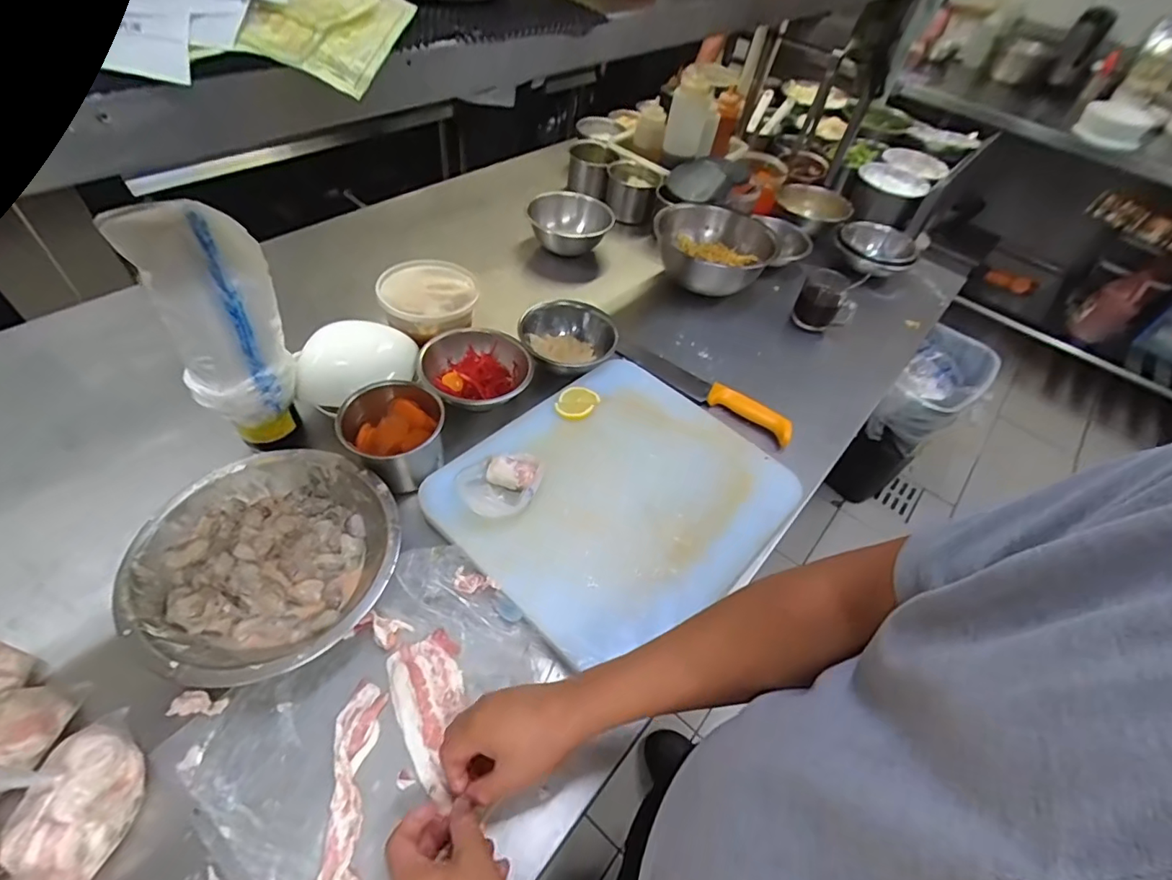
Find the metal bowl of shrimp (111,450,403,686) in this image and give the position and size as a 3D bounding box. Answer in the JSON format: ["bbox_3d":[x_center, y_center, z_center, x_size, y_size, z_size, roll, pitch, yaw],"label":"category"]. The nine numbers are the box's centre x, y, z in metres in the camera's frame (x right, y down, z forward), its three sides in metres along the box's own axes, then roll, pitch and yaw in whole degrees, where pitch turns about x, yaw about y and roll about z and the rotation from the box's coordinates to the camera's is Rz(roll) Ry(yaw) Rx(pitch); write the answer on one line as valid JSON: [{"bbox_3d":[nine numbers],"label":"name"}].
[{"bbox_3d":[-0.324,0.133,0.565,0.248,0.075,0.238,4,50,-5],"label":"metal bowl of shrimp"}]

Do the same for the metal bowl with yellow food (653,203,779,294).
[{"bbox_3d":[0.243,-0.368,1.046,0.226,0.098,0.229,4,50,-5],"label":"metal bowl with yellow food"}]

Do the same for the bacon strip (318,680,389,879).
[{"bbox_3d":[-0.205,0.304,0.468,0.038,0.012,0.177,0,50,-8],"label":"bacon strip"}]

